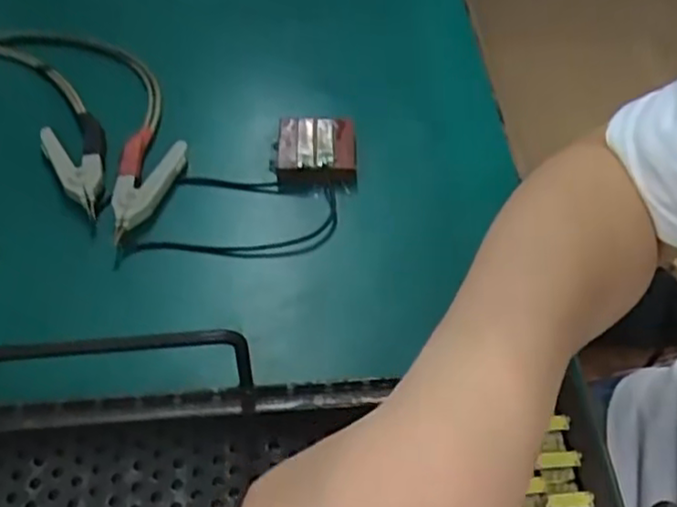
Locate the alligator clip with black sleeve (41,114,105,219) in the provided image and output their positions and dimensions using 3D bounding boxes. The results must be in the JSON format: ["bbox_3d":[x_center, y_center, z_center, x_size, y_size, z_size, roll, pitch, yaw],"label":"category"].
[{"bbox_3d":[-0.156,-0.058,0.412,0.037,0.008,0.093,-25,57,-21],"label":"alligator clip with black sleeve"}]

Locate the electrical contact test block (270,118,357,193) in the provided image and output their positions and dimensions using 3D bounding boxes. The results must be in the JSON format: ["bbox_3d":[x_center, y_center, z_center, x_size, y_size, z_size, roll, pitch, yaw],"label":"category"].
[{"bbox_3d":[-0.015,-0.062,0.425,0.052,0.025,0.056,4,51,0],"label":"electrical contact test block"}]

